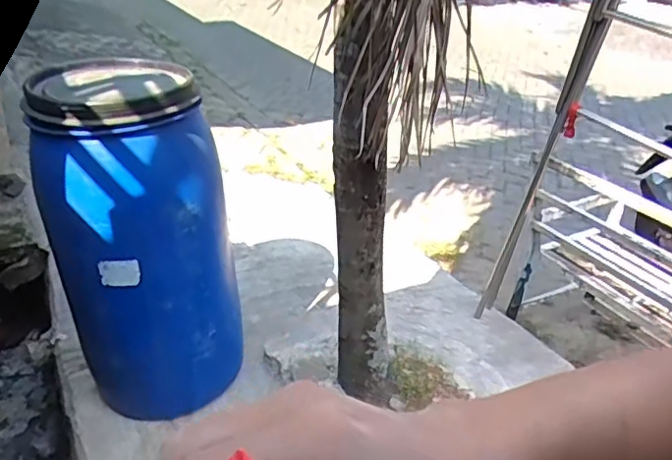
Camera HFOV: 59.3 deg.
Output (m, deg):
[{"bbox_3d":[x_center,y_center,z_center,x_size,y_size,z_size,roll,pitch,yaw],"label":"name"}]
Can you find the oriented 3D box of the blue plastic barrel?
[{"bbox_3d":[-0.545,0.050,1.676,0.465,0.929,0.399,-12,33,-25],"label":"blue plastic barrel"}]

